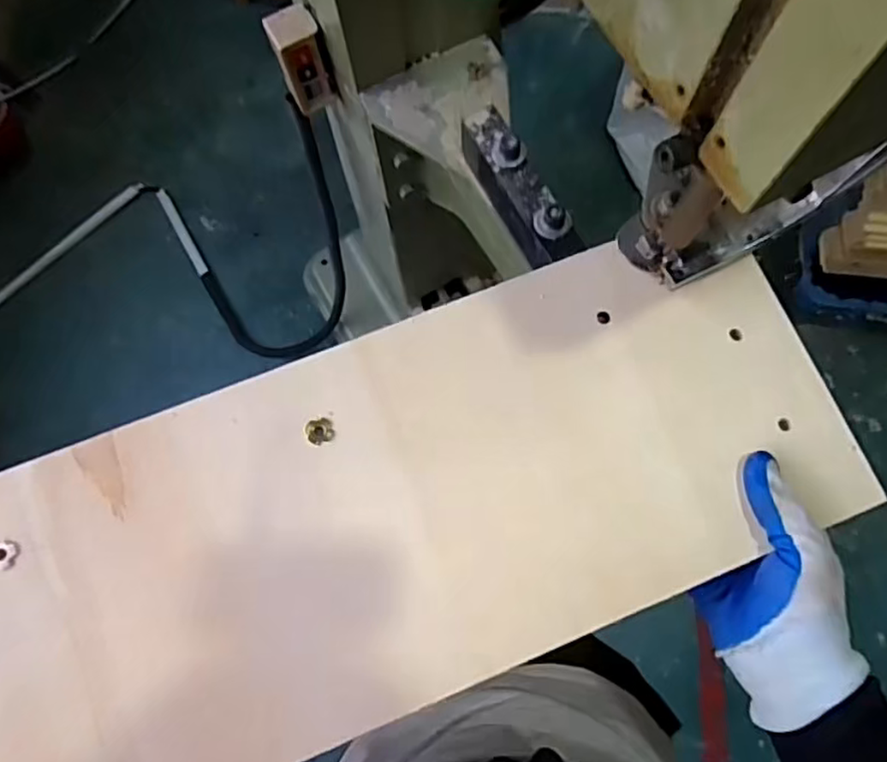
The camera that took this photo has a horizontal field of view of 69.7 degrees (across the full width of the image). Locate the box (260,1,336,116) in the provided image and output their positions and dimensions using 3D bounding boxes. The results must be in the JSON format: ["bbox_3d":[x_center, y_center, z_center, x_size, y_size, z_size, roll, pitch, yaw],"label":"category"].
[{"bbox_3d":[-0.161,-0.363,0.724,0.049,0.110,0.047,-25,76,-5],"label":"box"}]

